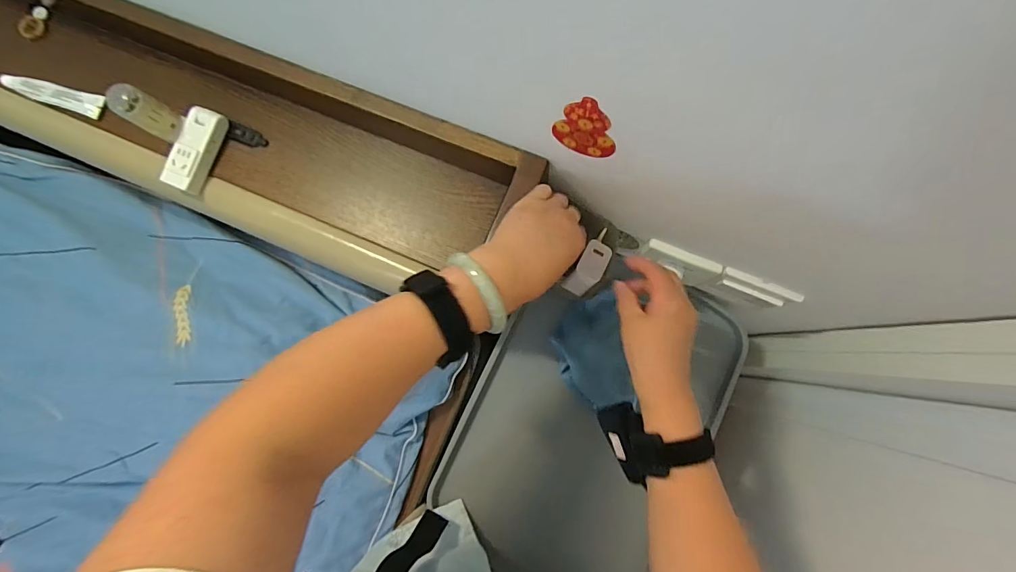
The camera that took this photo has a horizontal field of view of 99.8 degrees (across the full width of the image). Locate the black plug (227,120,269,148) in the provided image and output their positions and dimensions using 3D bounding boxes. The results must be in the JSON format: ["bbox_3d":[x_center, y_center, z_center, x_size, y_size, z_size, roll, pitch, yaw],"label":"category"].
[{"bbox_3d":[-0.300,-0.174,0.494,0.046,0.007,0.019,19,83,6],"label":"black plug"}]

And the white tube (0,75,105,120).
[{"bbox_3d":[-0.540,-0.229,0.508,0.119,0.018,0.027,17,83,6],"label":"white tube"}]

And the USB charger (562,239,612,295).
[{"bbox_3d":[0.088,-0.019,0.469,0.029,0.031,0.055,36,69,1],"label":"USB charger"}]

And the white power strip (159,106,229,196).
[{"bbox_3d":[-0.354,-0.154,0.484,0.039,0.025,0.093,21,83,6],"label":"white power strip"}]

